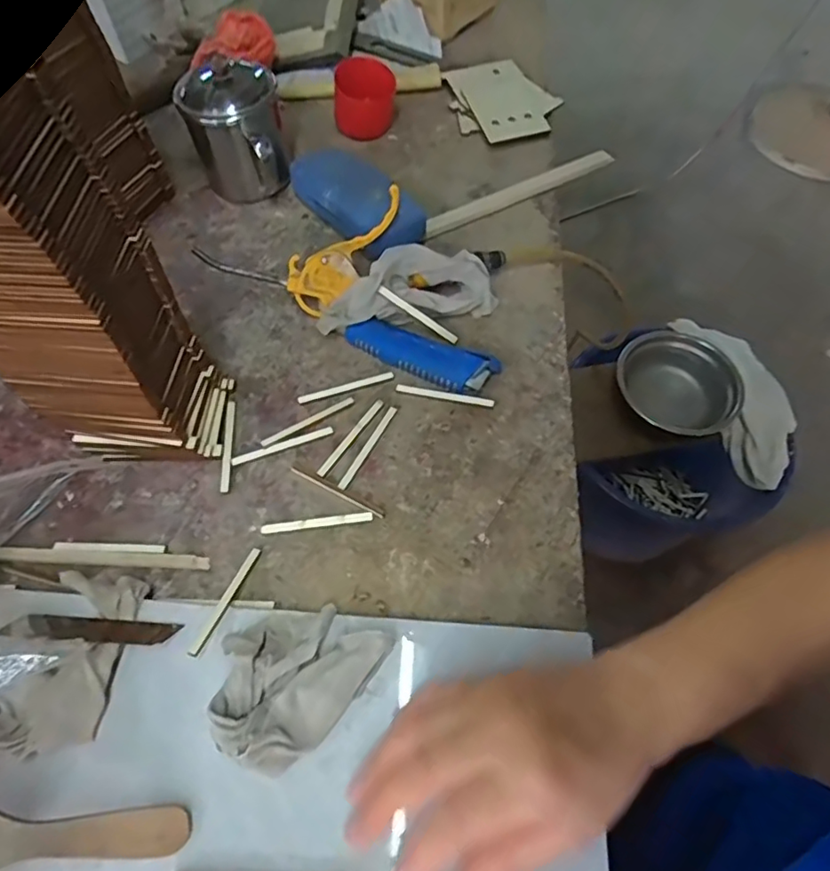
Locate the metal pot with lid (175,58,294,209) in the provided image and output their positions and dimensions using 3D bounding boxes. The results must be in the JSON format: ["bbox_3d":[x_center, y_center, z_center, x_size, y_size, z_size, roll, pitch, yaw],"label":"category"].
[{"bbox_3d":[-0.166,-0.282,0.535,0.084,0.106,0.087,0,59,-1],"label":"metal pot with lid"}]

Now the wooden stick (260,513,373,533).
[{"bbox_3d":[-0.069,0.063,0.406,0.078,0.004,0.006,-6,59,-5],"label":"wooden stick"}]

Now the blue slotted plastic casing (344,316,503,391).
[{"bbox_3d":[0.004,-0.068,0.467,0.126,0.021,0.035,23,61,12],"label":"blue slotted plastic casing"}]

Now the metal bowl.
[{"bbox_3d":[0.390,-0.078,0.831,0.157,0.045,0.175,14,61,7],"label":"metal bowl"}]

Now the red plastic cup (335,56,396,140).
[{"bbox_3d":[-0.054,-0.357,0.603,0.057,0.061,0.053,12,61,6],"label":"red plastic cup"}]

